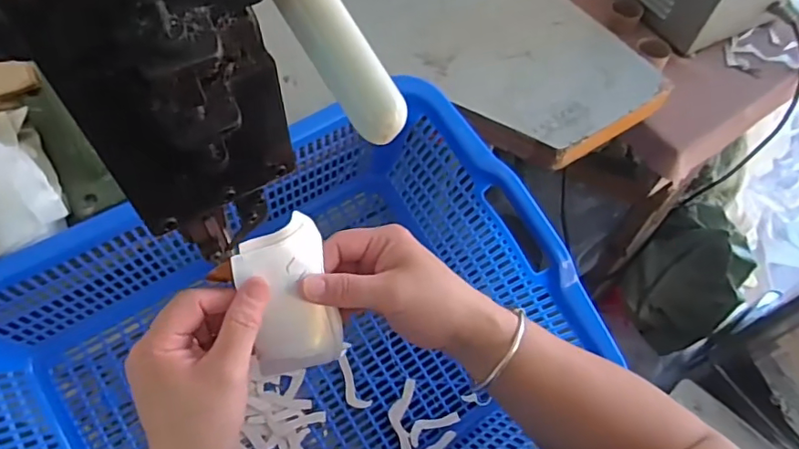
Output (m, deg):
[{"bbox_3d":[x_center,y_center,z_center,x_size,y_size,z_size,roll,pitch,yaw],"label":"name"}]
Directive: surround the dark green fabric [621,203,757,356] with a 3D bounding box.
[{"bbox_3d":[0.529,0.125,1.035,0.149,0.307,0.189,-25,64,-17],"label":"dark green fabric"}]

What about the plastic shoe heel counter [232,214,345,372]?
[{"bbox_3d":[-0.068,0.048,0.340,0.058,0.097,0.014,-18,18,-31],"label":"plastic shoe heel counter"}]

